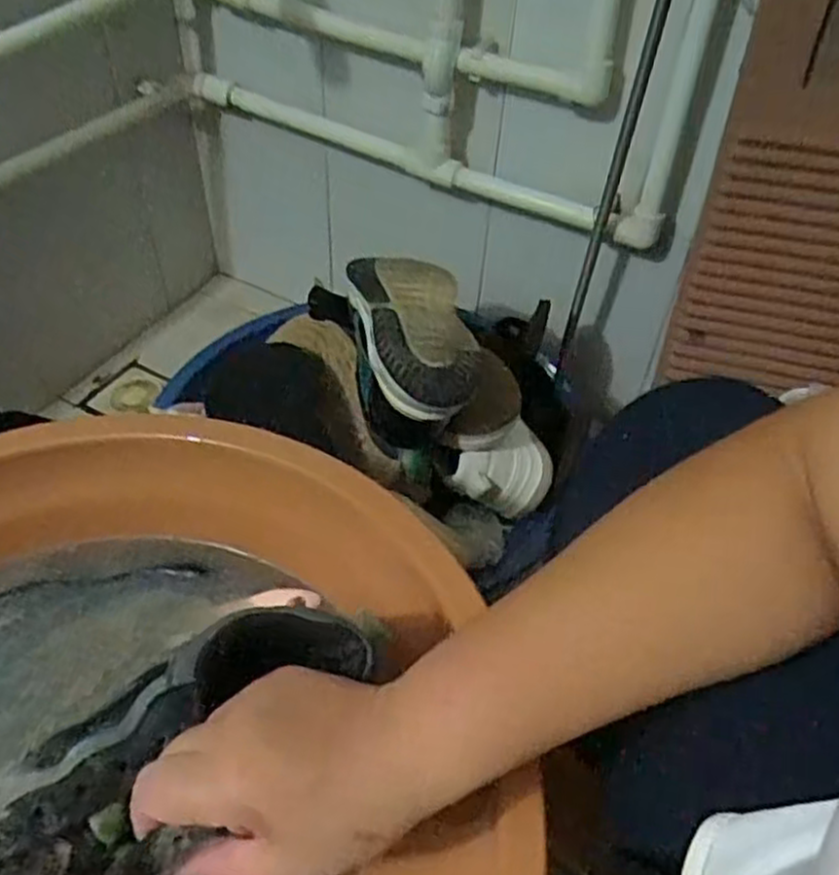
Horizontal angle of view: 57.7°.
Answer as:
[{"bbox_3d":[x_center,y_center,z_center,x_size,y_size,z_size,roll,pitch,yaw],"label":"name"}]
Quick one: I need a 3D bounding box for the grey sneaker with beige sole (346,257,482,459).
[{"bbox_3d":[-0.007,-0.089,0.713,0.106,0.093,0.266,-4,46,-7],"label":"grey sneaker with beige sole"}]

